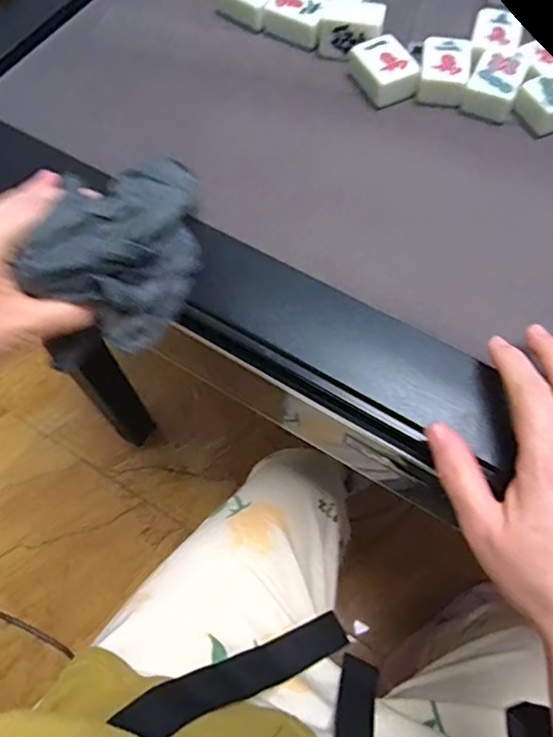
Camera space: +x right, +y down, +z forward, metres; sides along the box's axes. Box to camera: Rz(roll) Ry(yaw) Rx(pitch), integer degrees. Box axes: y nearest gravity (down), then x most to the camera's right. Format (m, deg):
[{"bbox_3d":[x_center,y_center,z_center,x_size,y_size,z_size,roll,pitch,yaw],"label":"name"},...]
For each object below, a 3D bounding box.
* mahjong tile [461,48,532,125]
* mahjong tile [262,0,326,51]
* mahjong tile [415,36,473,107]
[{"bbox_3d":[0.170,-0.219,0.430,0.037,0.022,0.051,25,68,13],"label":"mahjong tile"},{"bbox_3d":[0.019,-0.294,0.468,0.052,0.021,0.033,32,70,16],"label":"mahjong tile"},{"bbox_3d":[0.131,-0.235,0.438,0.038,0.020,0.051,13,66,8],"label":"mahjong tile"}]

